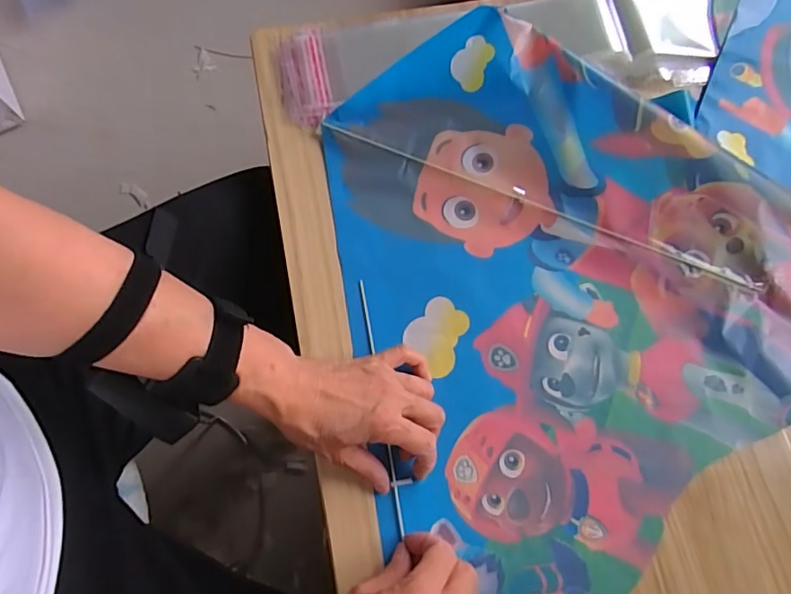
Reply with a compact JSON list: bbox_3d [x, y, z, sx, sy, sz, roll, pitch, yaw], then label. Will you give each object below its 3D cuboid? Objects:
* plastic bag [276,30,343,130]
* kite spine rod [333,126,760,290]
[{"bbox_3d":[-0.091,-0.220,0.523,0.052,0.013,0.113,-15,74,-5],"label":"plastic bag"},{"bbox_3d":[0.129,-0.087,0.482,0.423,0.009,0.010,22,74,6],"label":"kite spine rod"}]

